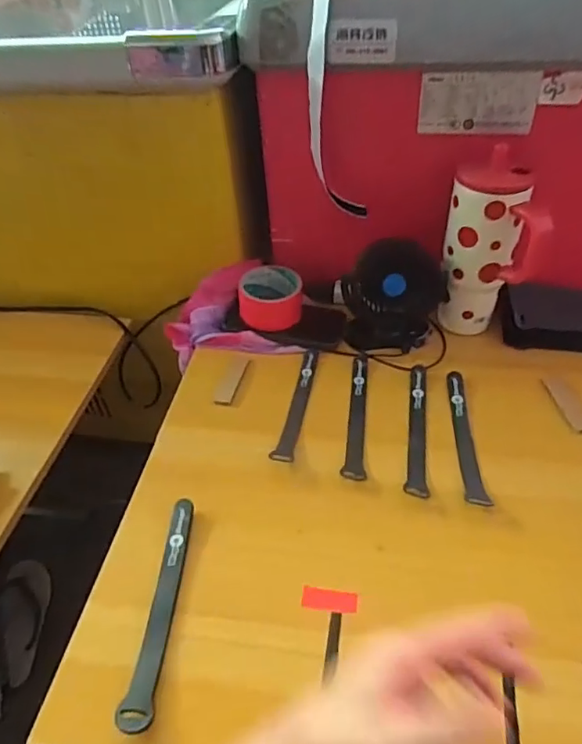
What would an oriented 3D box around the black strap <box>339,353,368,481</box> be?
[{"bbox_3d":[0.078,0.047,0.620,0.023,0.007,0.192,3,44,8],"label":"black strap"}]

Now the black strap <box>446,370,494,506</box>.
[{"bbox_3d":[0.193,0.069,0.587,0.023,0.011,0.185,0,43,5],"label":"black strap"}]

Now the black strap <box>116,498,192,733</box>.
[{"bbox_3d":[-0.113,0.203,0.465,0.024,0.015,0.193,1,43,5],"label":"black strap"}]

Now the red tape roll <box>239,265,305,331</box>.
[{"bbox_3d":[-0.026,-0.101,0.716,0.082,0.051,0.077,-2,43,2],"label":"red tape roll"}]

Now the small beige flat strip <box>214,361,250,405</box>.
[{"bbox_3d":[-0.074,0.012,0.660,0.024,0.007,0.085,6,44,11],"label":"small beige flat strip"}]

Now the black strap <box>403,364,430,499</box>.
[{"bbox_3d":[0.144,0.061,0.601,0.023,0.005,0.191,4,44,9],"label":"black strap"}]

